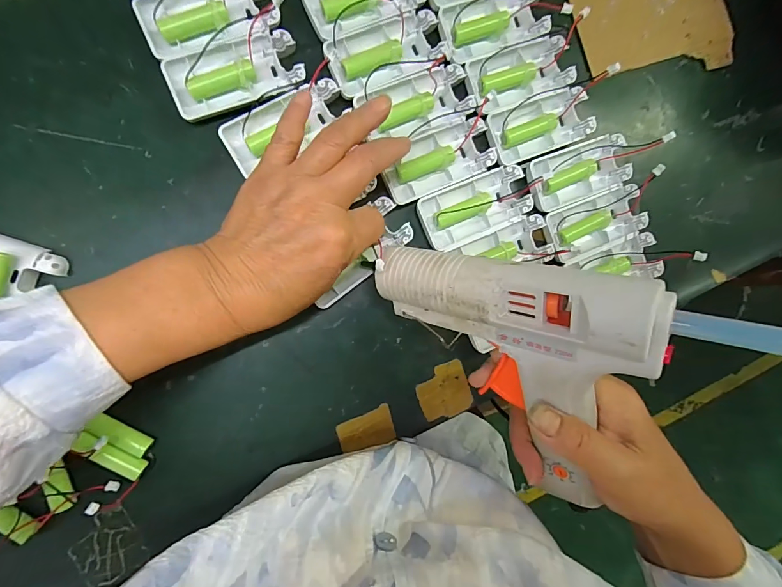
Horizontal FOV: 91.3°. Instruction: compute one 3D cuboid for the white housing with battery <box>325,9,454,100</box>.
[{"bbox_3d":[-0.004,-0.188,0.303,0.094,0.016,0.042,-24,95,-8],"label":"white housing with battery"}]

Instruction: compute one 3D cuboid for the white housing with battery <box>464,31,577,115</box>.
[{"bbox_3d":[0.108,-0.184,0.321,0.089,0.016,0.045,-23,95,-8],"label":"white housing with battery"}]

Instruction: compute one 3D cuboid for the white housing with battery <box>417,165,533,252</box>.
[{"bbox_3d":[0.069,-0.071,0.317,0.091,0.016,0.044,-25,95,-8],"label":"white housing with battery"}]

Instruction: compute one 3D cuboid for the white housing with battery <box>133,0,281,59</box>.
[{"bbox_3d":[-0.132,-0.204,0.280,0.093,0.013,0.043,-23,95,-8],"label":"white housing with battery"}]

